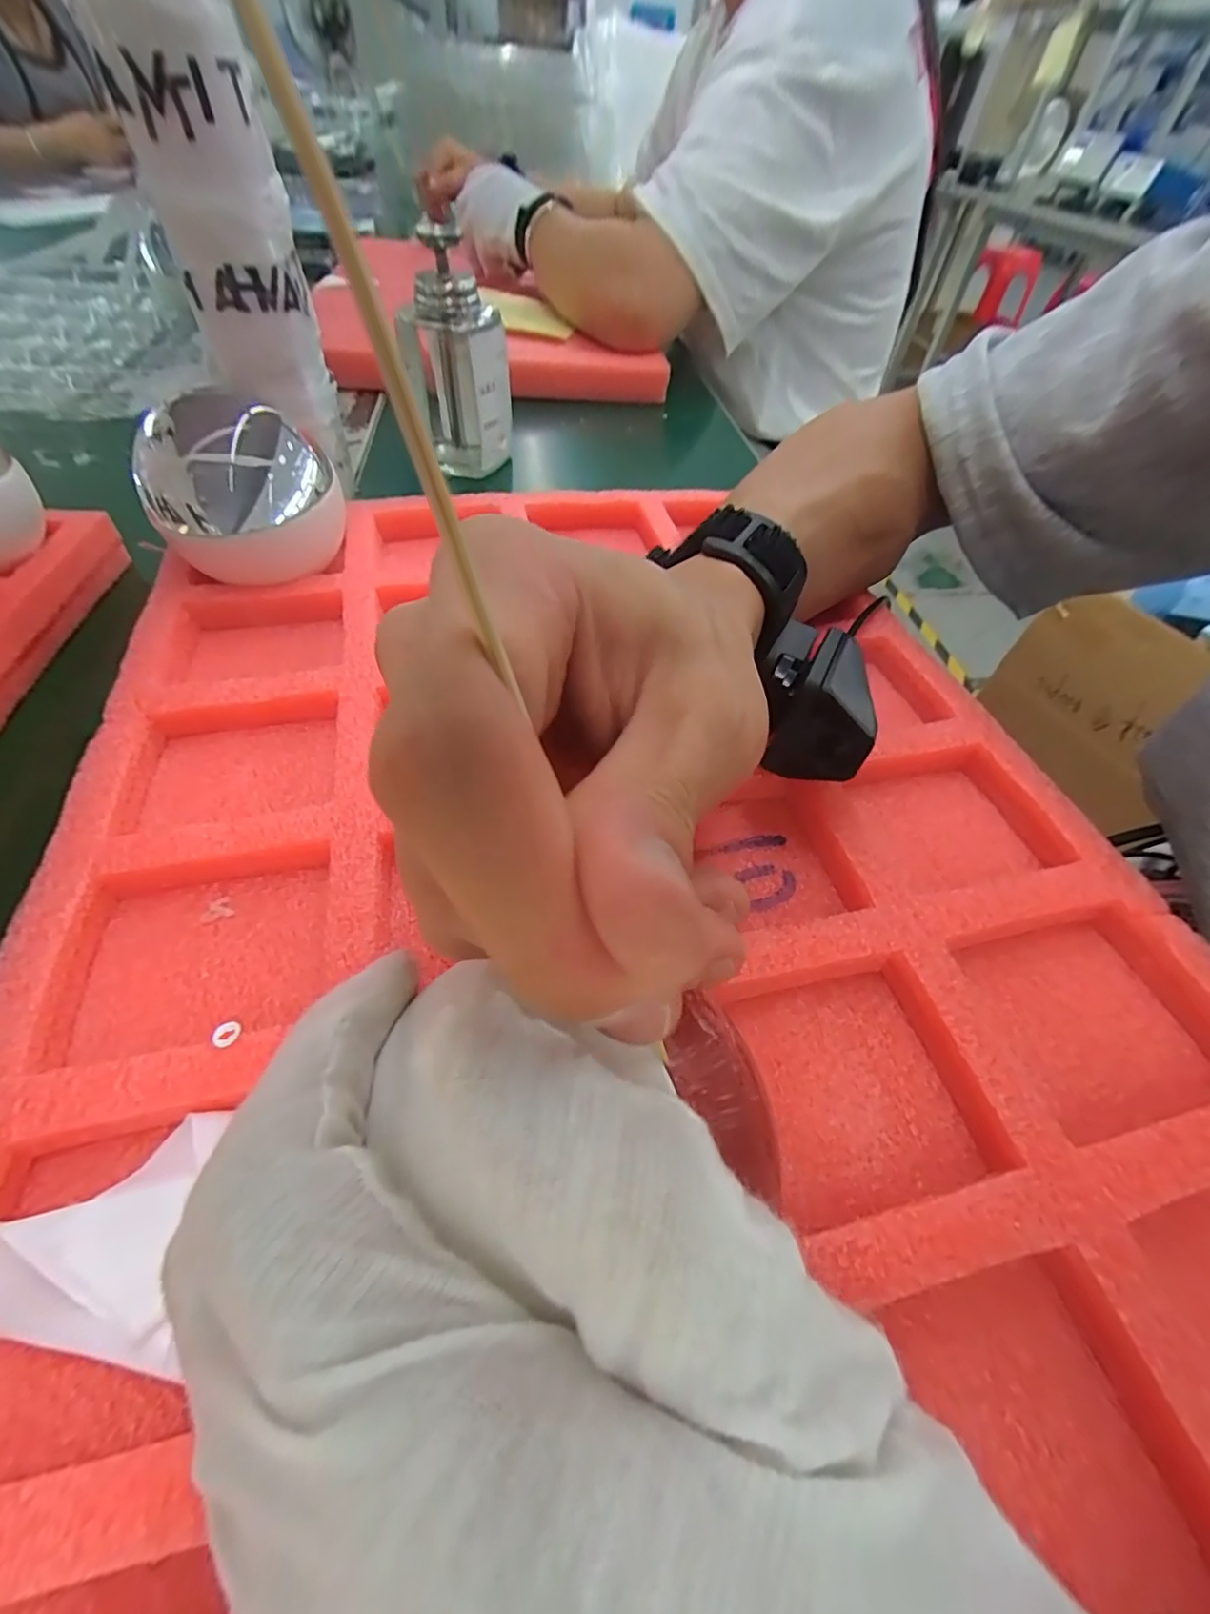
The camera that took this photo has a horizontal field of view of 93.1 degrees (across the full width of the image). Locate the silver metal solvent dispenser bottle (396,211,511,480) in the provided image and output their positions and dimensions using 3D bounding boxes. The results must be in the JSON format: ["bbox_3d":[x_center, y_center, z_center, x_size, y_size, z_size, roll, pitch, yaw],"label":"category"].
[{"bbox_3d":[-0.095,-0.287,0.370,0.068,0.118,0.055,-7,52,-10],"label":"silver metal solvent dispenser bottle"}]

